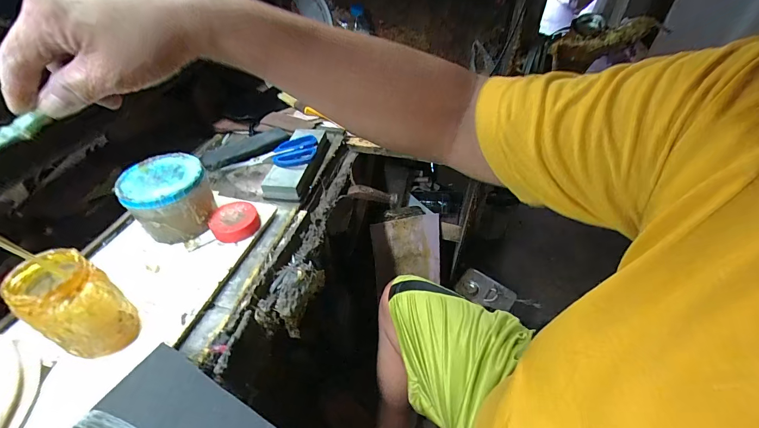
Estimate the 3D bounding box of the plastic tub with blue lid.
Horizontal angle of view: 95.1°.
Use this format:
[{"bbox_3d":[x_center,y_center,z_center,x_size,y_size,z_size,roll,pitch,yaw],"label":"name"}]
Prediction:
[{"bbox_3d":[-0.300,-0.022,0.504,0.104,0.087,0.104,1,44,-1],"label":"plastic tub with blue lid"}]

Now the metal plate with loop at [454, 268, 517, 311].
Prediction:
[{"bbox_3d":[0.306,0.225,1.000,0.153,0.017,0.090,32,71,19],"label":"metal plate with loop"}]

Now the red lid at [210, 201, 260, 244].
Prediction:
[{"bbox_3d":[-0.212,0.012,0.512,0.065,0.024,0.065,1,44,-1],"label":"red lid"}]

